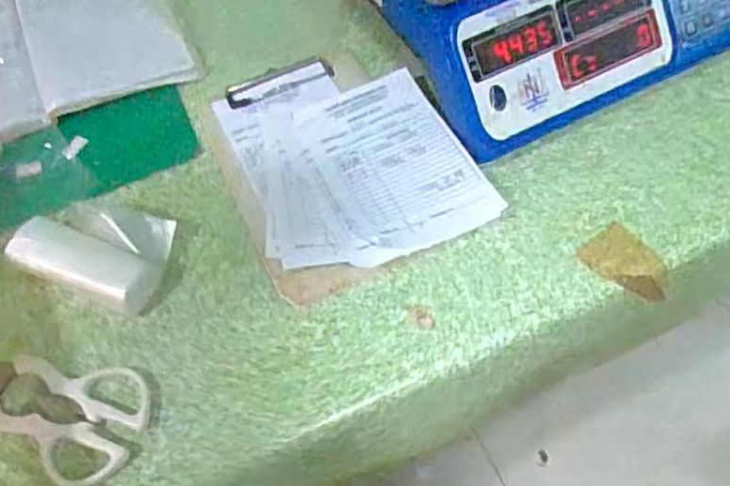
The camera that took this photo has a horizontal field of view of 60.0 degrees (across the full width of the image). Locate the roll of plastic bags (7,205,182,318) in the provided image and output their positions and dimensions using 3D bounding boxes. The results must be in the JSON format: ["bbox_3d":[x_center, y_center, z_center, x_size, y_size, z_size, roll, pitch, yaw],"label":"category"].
[{"bbox_3d":[-0.202,-0.001,0.475,0.118,0.024,0.070,20,62,12],"label":"roll of plastic bags"}]

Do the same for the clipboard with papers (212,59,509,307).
[{"bbox_3d":[-0.019,-0.074,0.511,0.171,0.021,0.217,-22,62,-11],"label":"clipboard with papers"}]

